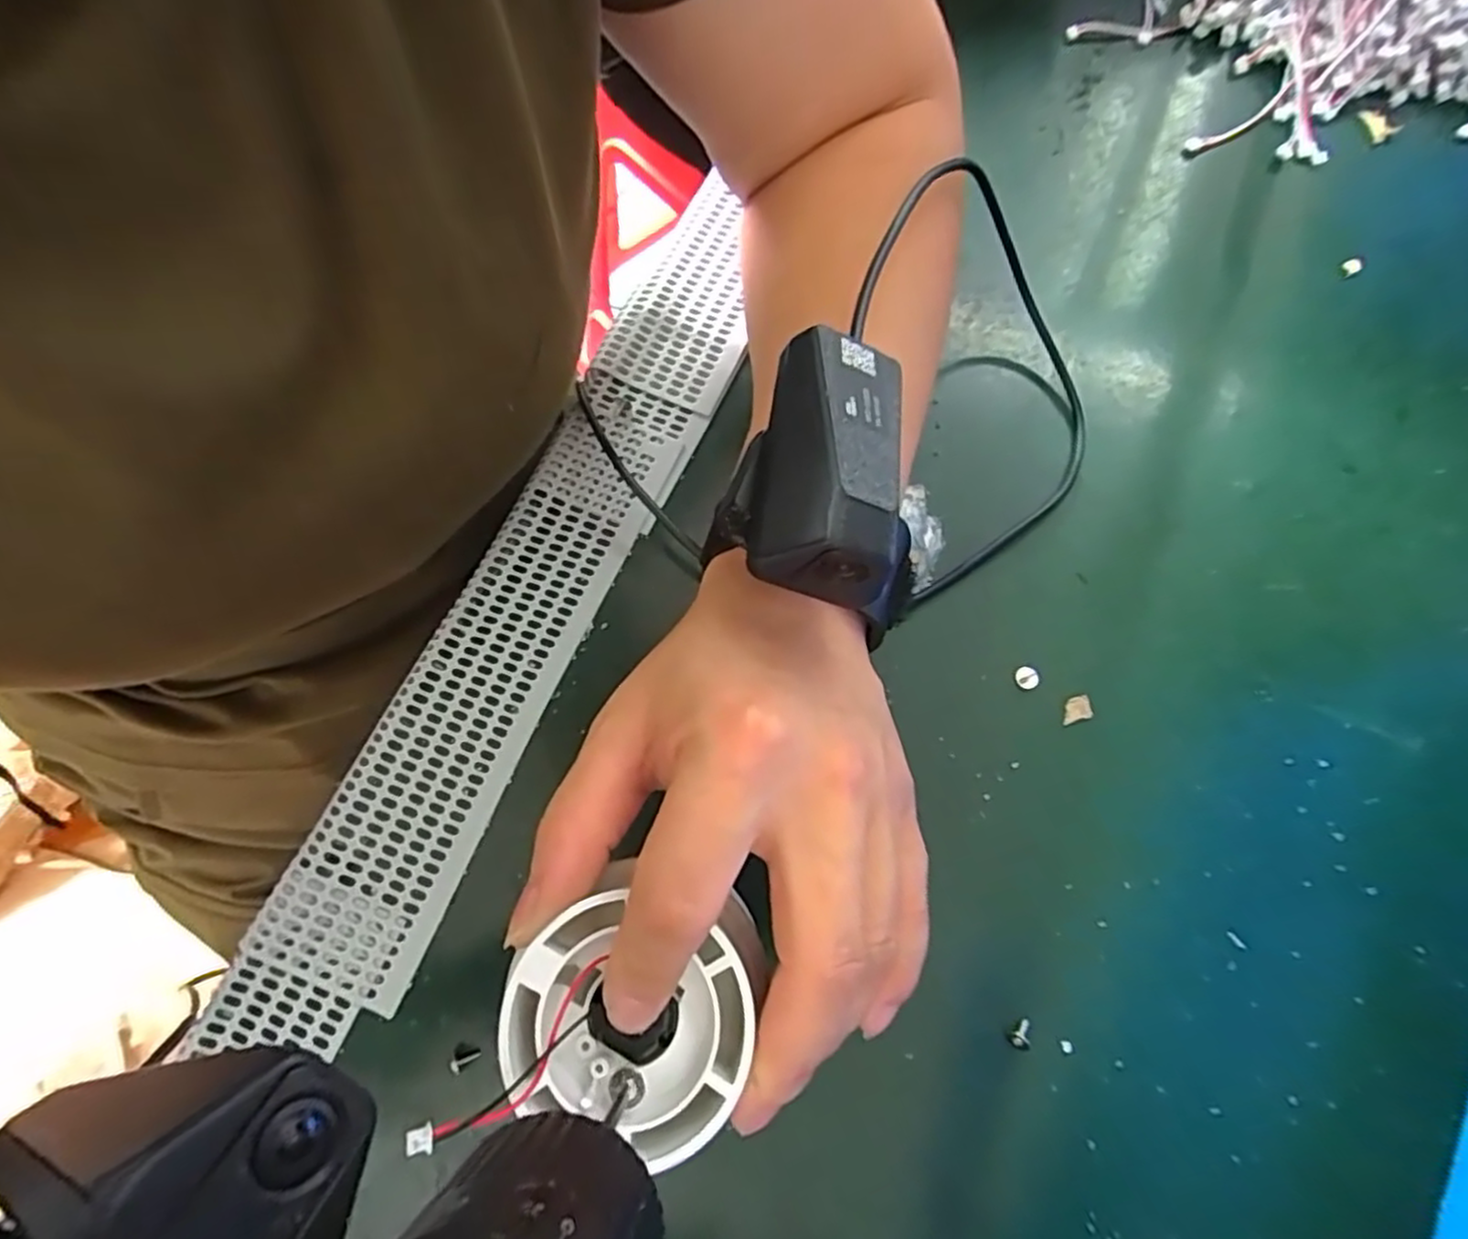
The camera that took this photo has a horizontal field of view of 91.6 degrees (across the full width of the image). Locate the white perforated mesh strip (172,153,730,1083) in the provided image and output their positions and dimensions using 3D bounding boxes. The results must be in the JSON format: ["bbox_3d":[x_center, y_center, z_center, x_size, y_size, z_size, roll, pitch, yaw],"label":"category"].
[{"bbox_3d":[-0.072,-0.019,0.273,0.053,0.004,0.350,24,73,3],"label":"white perforated mesh strip"}]

